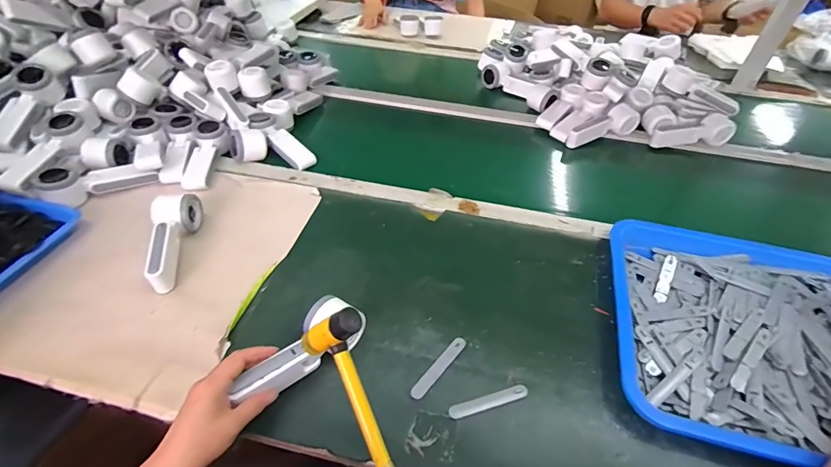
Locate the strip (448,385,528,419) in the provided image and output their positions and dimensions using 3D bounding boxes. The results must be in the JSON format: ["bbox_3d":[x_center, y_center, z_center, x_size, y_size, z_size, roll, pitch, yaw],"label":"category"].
[{"bbox_3d":[0.084,0.190,0.466,0.094,0.005,0.014,-11,46,-14],"label":"strip"}]

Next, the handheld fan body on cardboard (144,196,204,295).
[{"bbox_3d":[-0.346,0.008,0.590,0.059,0.058,0.160,-11,46,-14],"label":"handheld fan body on cardboard"}]

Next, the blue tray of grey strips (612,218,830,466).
[{"bbox_3d":[0.482,0.132,0.518,0.446,0.051,0.352,12,45,9],"label":"blue tray of grey strips"}]

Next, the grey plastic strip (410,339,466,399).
[{"bbox_3d":[0.029,0.161,0.495,0.017,0.004,0.095,31,51,25],"label":"grey plastic strip"}]

